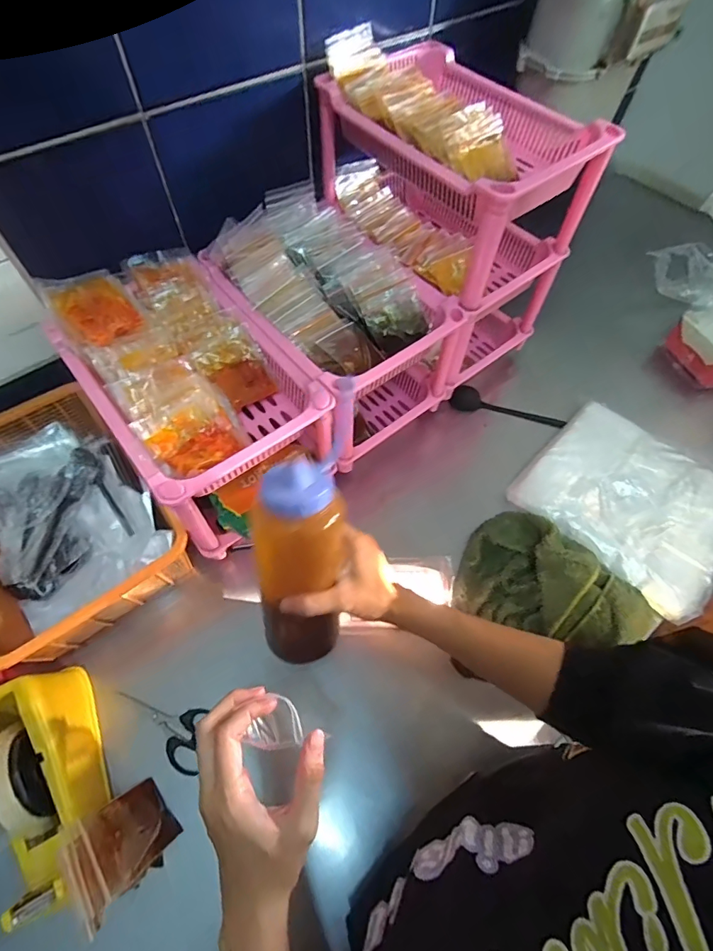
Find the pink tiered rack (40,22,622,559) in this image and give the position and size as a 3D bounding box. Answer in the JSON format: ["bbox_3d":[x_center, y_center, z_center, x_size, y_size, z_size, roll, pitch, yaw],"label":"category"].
[{"bbox_3d":[-0.039,-0.227,0.579,0.591,0.333,0.301,-37,67,-20],"label":"pink tiered rack"}]

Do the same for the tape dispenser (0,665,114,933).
[{"bbox_3d":[-0.286,0.282,0.416,0.066,0.120,0.183,-27,65,-16],"label":"tape dispenser"}]

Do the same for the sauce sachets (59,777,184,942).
[{"bbox_3d":[-0.212,0.333,0.405,0.014,0.102,0.072,-45,75,11],"label":"sauce sachets"}]

